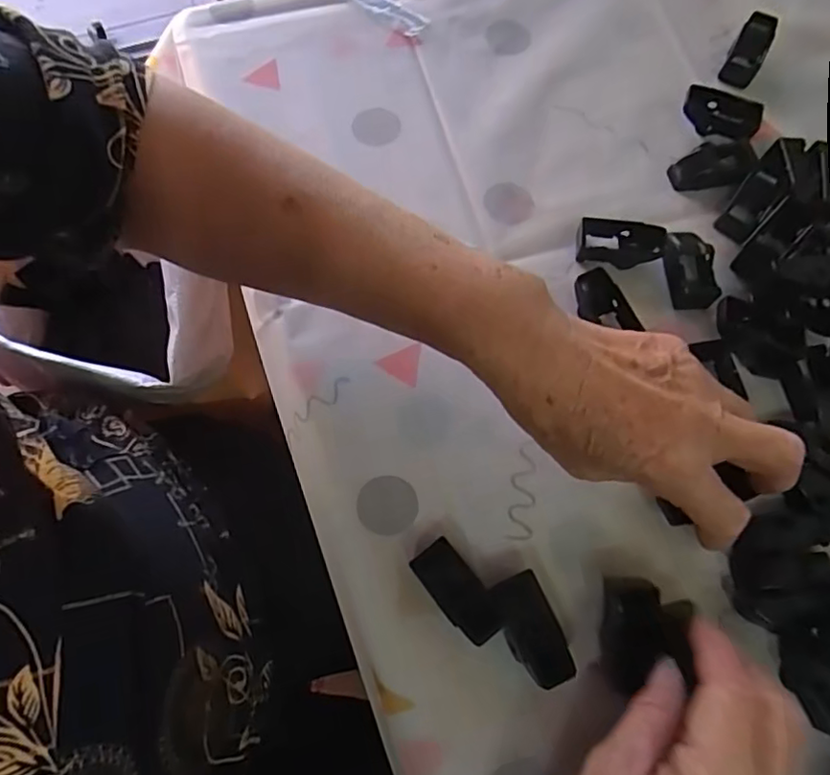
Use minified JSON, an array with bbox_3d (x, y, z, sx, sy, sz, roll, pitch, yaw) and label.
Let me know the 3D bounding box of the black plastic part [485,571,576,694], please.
[{"bbox_3d":[0.055,0.117,0.283,0.024,0.019,0.049,-22,71,-9],"label":"black plastic part"}]

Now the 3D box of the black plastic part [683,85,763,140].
[{"bbox_3d":[0.204,-0.183,0.389,0.050,0.014,0.030,20,70,7],"label":"black plastic part"}]

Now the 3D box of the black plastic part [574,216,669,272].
[{"bbox_3d":[0.125,-0.087,0.355,0.050,0.014,0.024,6,69,2],"label":"black plastic part"}]

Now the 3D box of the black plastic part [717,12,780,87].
[{"bbox_3d":[0.232,-0.235,0.406,0.022,0.015,0.052,26,88,9],"label":"black plastic part"}]

